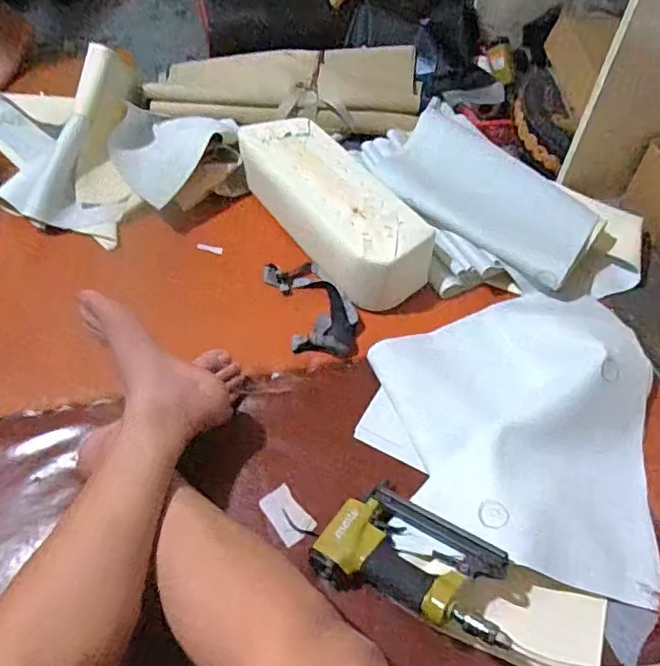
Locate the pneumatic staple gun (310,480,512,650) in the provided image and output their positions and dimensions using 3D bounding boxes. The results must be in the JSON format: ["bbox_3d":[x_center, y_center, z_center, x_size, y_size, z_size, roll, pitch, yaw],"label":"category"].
[{"bbox_3d":[0.107,0.266,0.665,0.218,0.056,0.125,15,42,25],"label":"pneumatic staple gun"}]

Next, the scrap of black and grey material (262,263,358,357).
[{"bbox_3d":[-0.028,-0.047,0.932,0.114,0.024,0.208,-17,56,-14],"label":"scrap of black and grey material"}]

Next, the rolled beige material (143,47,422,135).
[{"bbox_3d":[-0.094,-0.525,1.214,0.565,0.097,0.235,7,54,2],"label":"rolled beige material"}]

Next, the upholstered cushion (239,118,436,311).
[{"bbox_3d":[0.000,-0.220,0.987,0.150,0.098,0.411,-27,59,-20],"label":"upholstered cushion"}]

